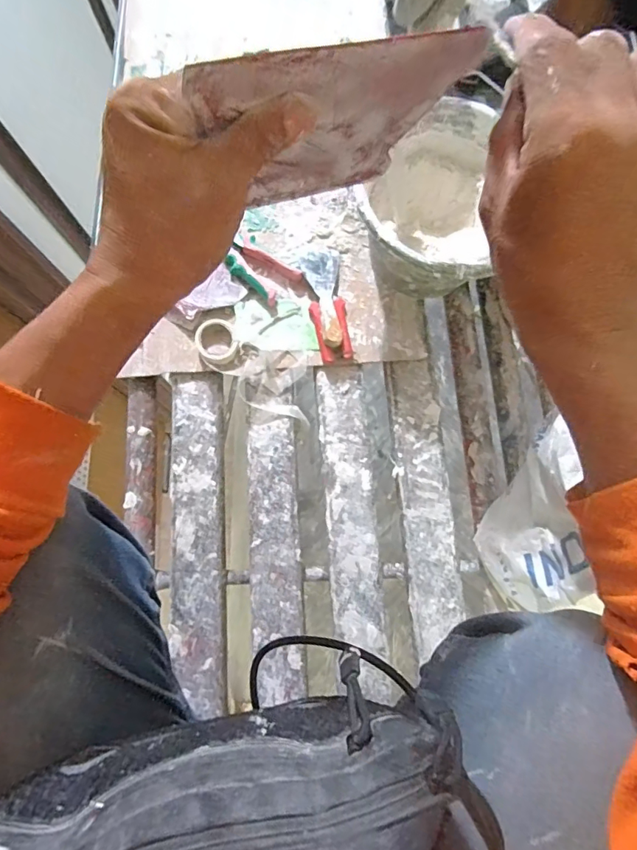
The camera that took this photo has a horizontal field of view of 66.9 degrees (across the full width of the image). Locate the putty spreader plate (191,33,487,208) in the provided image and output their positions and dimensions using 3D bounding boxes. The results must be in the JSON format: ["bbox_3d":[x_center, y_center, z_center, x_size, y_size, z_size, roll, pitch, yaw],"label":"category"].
[{"bbox_3d":[0.002,-0.164,0.273,0.158,0.113,0.005,-23,88,-20],"label":"putty spreader plate"}]

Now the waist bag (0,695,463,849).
[{"bbox_3d":[-0.047,0.174,0.205,0.225,0.093,0.067,-8,76,-2],"label":"waist bag"}]

